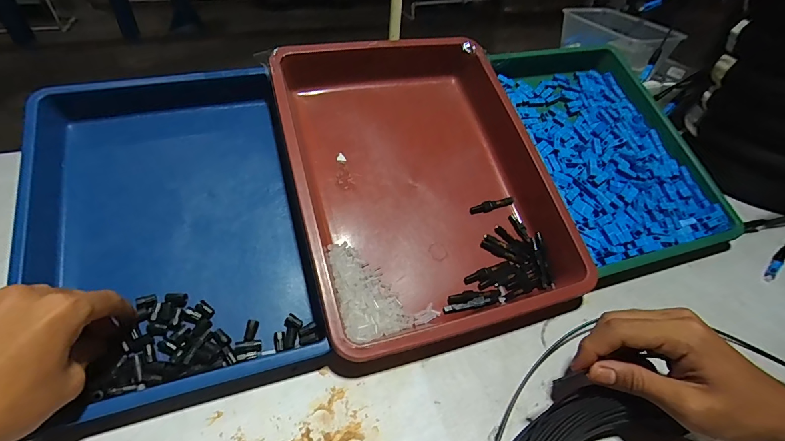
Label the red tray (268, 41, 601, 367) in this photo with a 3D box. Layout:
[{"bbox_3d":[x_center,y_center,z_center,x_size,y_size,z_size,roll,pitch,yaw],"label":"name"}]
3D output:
[{"bbox_3d":[0.029,-0.054,0.417,0.264,0.060,0.350,-13,67,-16],"label":"red tray"}]

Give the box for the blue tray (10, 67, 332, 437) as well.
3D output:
[{"bbox_3d":[-0.213,-0.011,0.362,0.217,0.047,0.345,-11,66,-17],"label":"blue tray"}]

